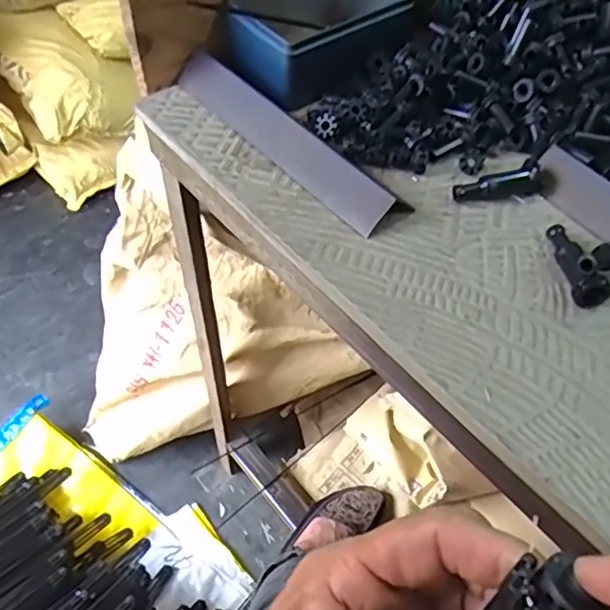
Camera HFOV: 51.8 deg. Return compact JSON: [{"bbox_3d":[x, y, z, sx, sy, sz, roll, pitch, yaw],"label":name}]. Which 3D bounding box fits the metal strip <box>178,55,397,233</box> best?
[{"bbox_3d":[-0.020,-0.136,0.497,0.036,0.023,0.236,-34,60,-24],"label":"metal strip"}]

